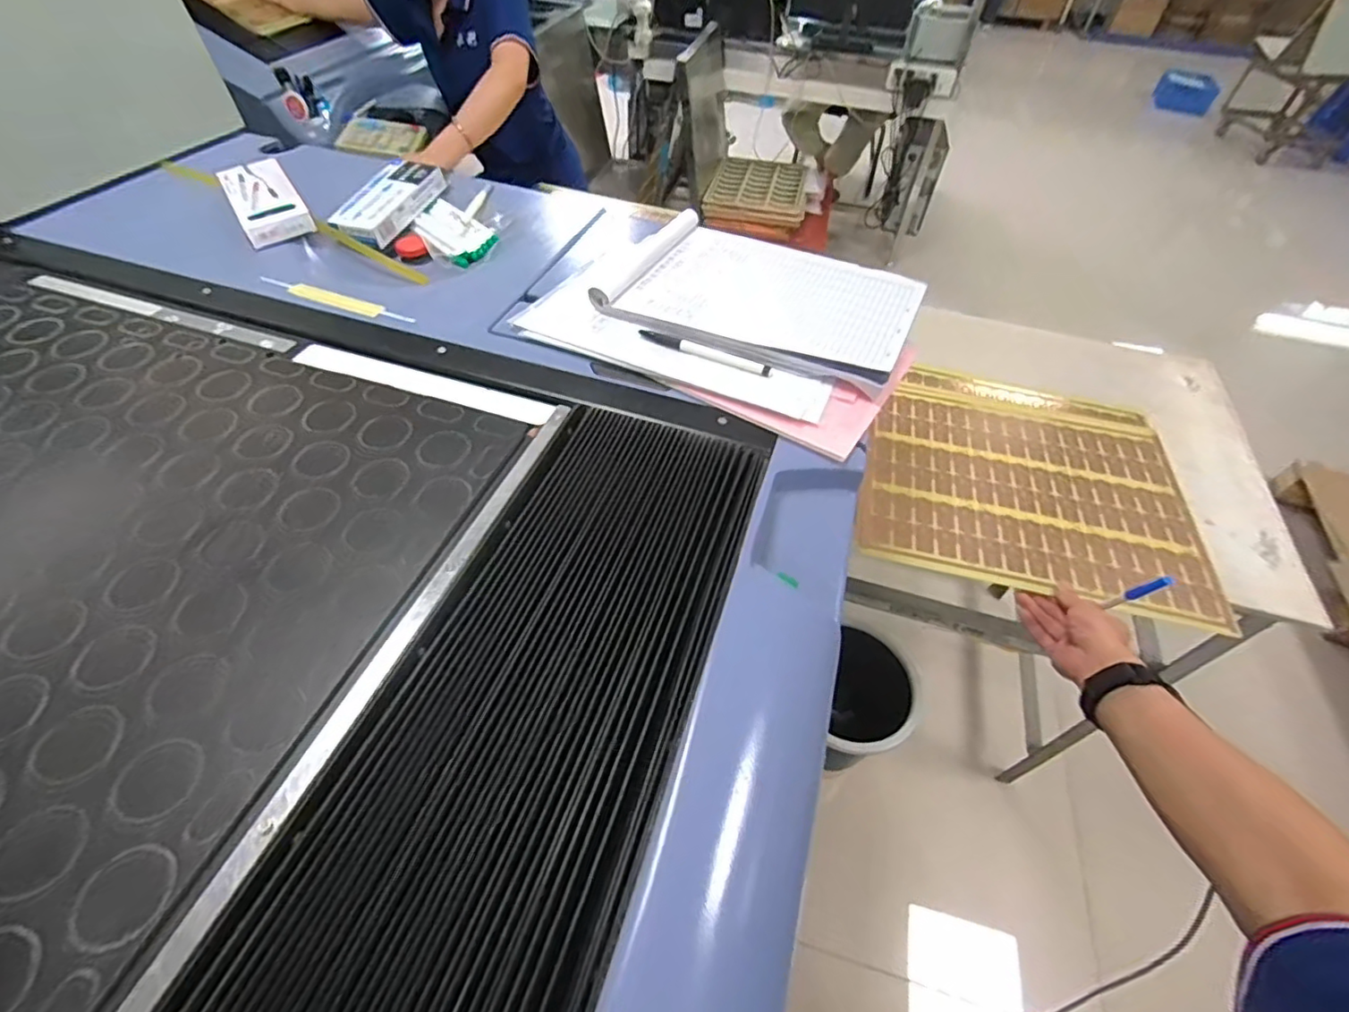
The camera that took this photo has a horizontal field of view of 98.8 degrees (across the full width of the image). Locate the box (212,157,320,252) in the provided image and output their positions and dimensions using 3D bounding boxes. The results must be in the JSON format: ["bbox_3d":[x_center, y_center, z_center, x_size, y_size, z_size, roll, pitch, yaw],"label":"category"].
[{"bbox_3d":[-0.491,-0.365,0.695,0.071,0.033,0.166,-28,57,-23],"label":"box"}]

